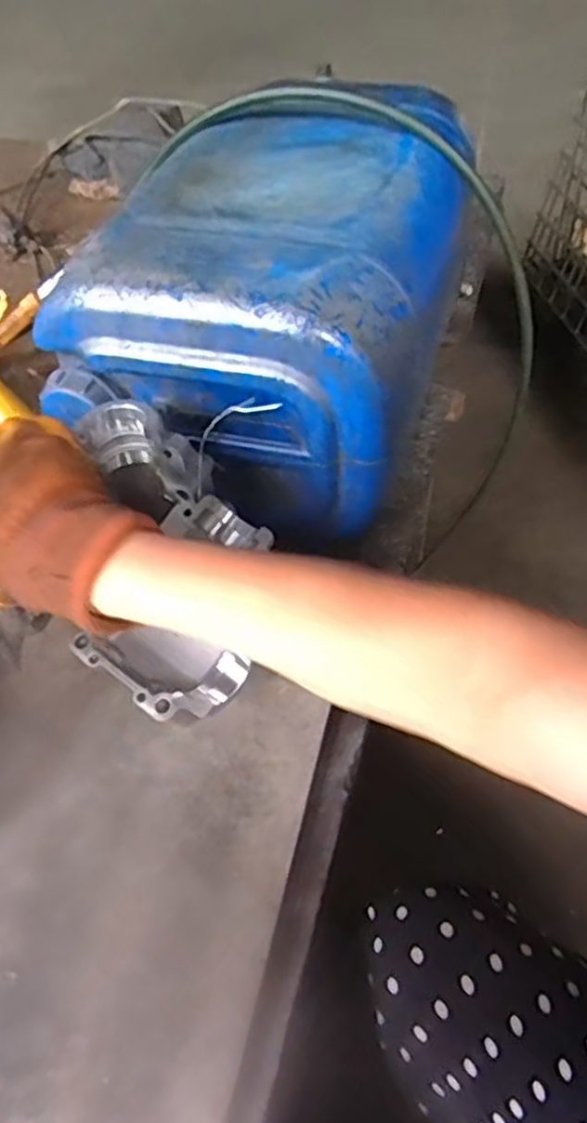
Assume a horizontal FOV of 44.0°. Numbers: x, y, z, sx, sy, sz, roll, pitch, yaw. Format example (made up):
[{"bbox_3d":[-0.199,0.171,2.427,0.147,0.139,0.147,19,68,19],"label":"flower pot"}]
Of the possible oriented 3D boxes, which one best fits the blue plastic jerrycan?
[{"bbox_3d":[-0.015,-0.230,0.654,0.281,0.206,0.357,12,52,12],"label":"blue plastic jerrycan"}]

